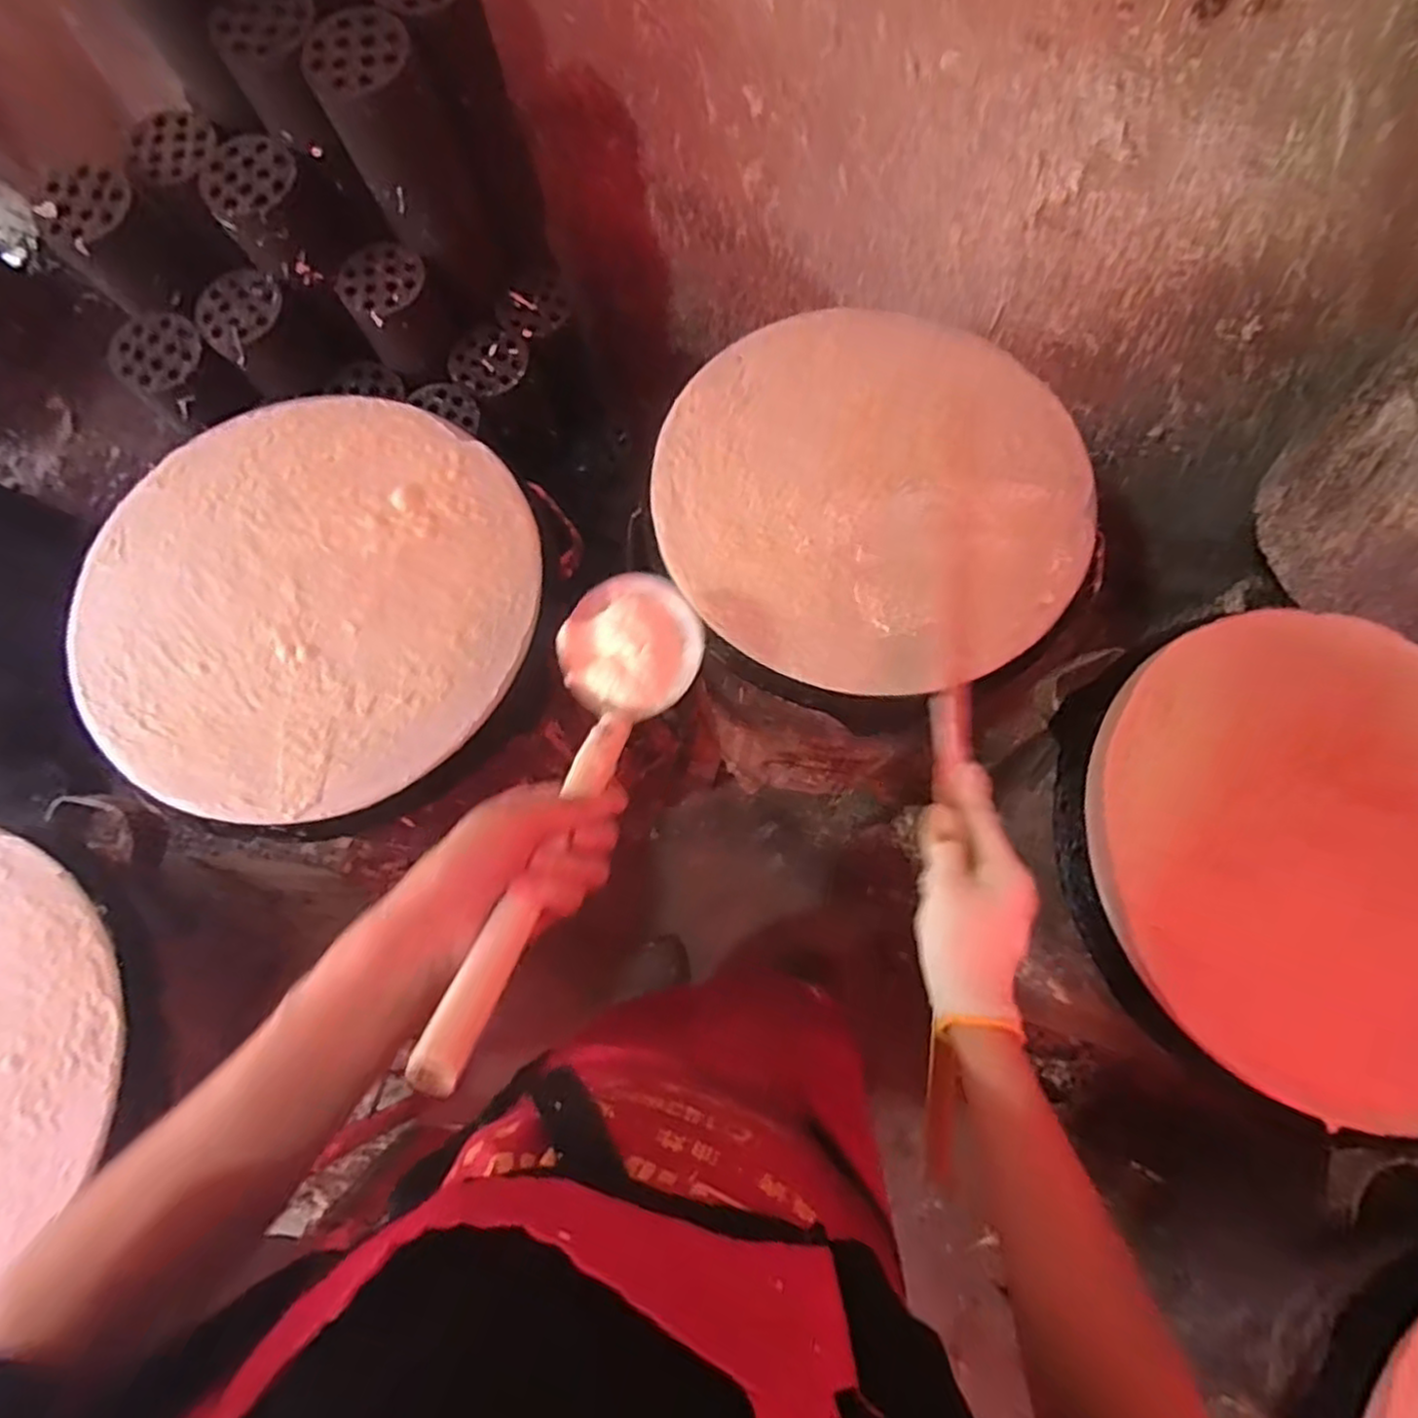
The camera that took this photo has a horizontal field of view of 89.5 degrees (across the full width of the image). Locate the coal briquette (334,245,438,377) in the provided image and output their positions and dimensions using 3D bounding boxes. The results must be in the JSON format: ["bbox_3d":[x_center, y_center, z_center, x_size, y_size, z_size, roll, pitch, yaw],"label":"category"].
[{"bbox_3d":[-0.361,-0.466,0.825,0.099,0.084,0.104,0,75,-1],"label":"coal briquette"}]

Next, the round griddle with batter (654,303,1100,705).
[{"bbox_3d":[0.139,-0.192,0.613,0.356,0.027,0.354,0,75,-1],"label":"round griddle with batter"}]

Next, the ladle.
[{"bbox_3d":[-0.081,0.036,0.397,0.091,0.063,0.325,15,42,3],"label":"ladle"}]

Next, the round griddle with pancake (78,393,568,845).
[{"bbox_3d":[-0.323,-0.093,0.585,0.375,0.030,0.356,0,75,-1],"label":"round griddle with pancake"}]

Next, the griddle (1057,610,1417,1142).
[{"bbox_3d":[0.454,0.105,0.535,0.352,0.043,0.356,4,75,0],"label":"griddle"}]

